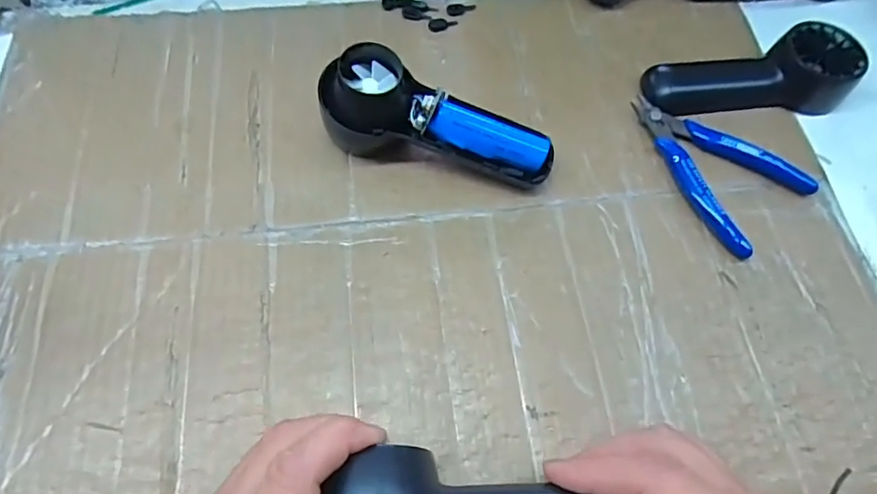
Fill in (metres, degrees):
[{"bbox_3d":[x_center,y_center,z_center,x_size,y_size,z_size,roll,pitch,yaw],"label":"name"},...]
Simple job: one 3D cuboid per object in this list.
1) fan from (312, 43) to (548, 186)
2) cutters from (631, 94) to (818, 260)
[{"bbox_3d":[0.000,-0.080,0.334,0.148,0.053,0.048,11,64,4],"label":"fan"},{"bbox_3d":[0.187,-0.058,0.355,0.074,0.015,0.121,-23,67,-13],"label":"cutters"}]

